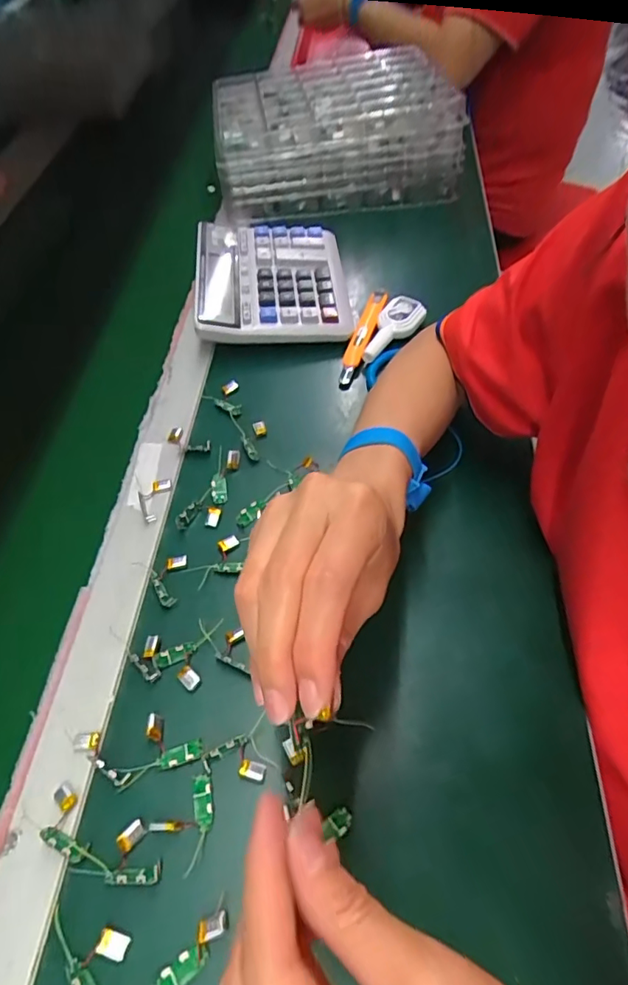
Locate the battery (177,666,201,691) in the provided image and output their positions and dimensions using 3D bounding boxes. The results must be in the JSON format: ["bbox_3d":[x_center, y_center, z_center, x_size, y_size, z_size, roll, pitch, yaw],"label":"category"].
[{"bbox_3d":[-0.083,0.121,0.351,0.011,0.004,0.016,-39,61,-23],"label":"battery"}]

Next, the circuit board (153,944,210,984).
[{"bbox_3d":[-0.067,0.240,0.268,0.030,0.005,0.012,-32,59,-20],"label":"circuit board"}]

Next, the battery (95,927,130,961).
[{"bbox_3d":[-0.103,0.231,0.273,0.015,0.004,0.011,11,55,10],"label":"battery"}]

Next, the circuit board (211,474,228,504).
[{"bbox_3d":[-0.079,-0.005,0.443,0.013,0.004,0.028,-8,54,-4],"label":"circuit board"}]

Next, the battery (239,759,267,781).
[{"bbox_3d":[-0.037,0.165,0.317,0.015,0.004,0.009,10,55,10],"label":"battery"}]

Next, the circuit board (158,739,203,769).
[{"bbox_3d":[-0.082,0.158,0.325,0.027,0.004,0.012,-14,54,-8],"label":"circuit board"}]

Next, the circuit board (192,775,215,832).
[{"bbox_3d":[-0.065,0.179,0.310,0.011,0.004,0.028,-9,54,-4],"label":"circuit board"}]

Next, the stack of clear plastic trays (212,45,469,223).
[{"bbox_3d":[0.022,-0.481,0.713,0.296,0.111,0.223,-7,54,-3],"label":"stack of clear plastic trays"}]

